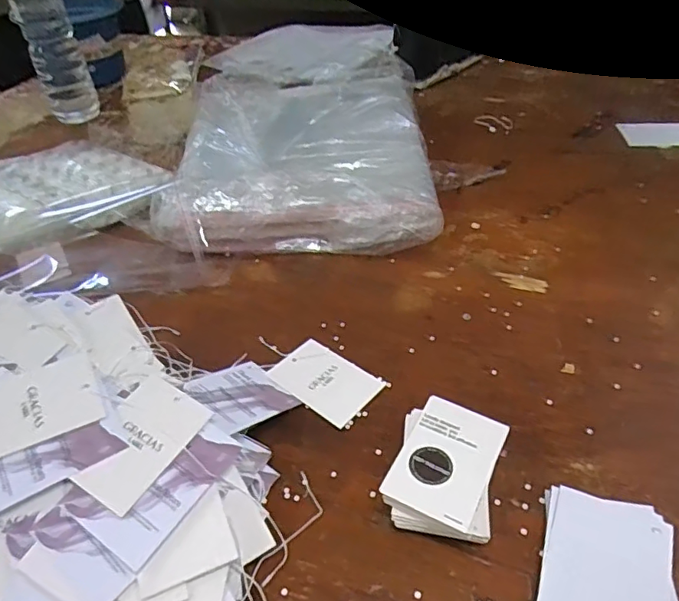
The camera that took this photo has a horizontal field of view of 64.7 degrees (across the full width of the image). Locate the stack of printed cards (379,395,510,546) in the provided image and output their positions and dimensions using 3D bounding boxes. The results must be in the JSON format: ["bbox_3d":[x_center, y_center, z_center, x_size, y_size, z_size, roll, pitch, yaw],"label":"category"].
[{"bbox_3d":[0.076,0.121,0.385,0.071,0.033,0.093,11,45,18],"label":"stack of printed cards"}]

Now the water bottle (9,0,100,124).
[{"bbox_3d":[-0.470,-0.423,0.870,0.080,0.263,0.086,-21,45,-18],"label":"water bottle"}]

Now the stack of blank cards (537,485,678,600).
[{"bbox_3d":[0.170,0.172,0.335,0.082,0.011,0.102,12,45,18],"label":"stack of blank cards"}]

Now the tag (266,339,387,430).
[{"bbox_3d":[-0.012,0.070,0.473,0.090,0.004,0.061,29,52,32],"label":"tag"}]

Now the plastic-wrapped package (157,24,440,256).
[{"bbox_3d":[-0.053,-0.216,0.735,0.328,0.084,0.464,-3,42,3],"label":"plastic-wrapped package"}]

